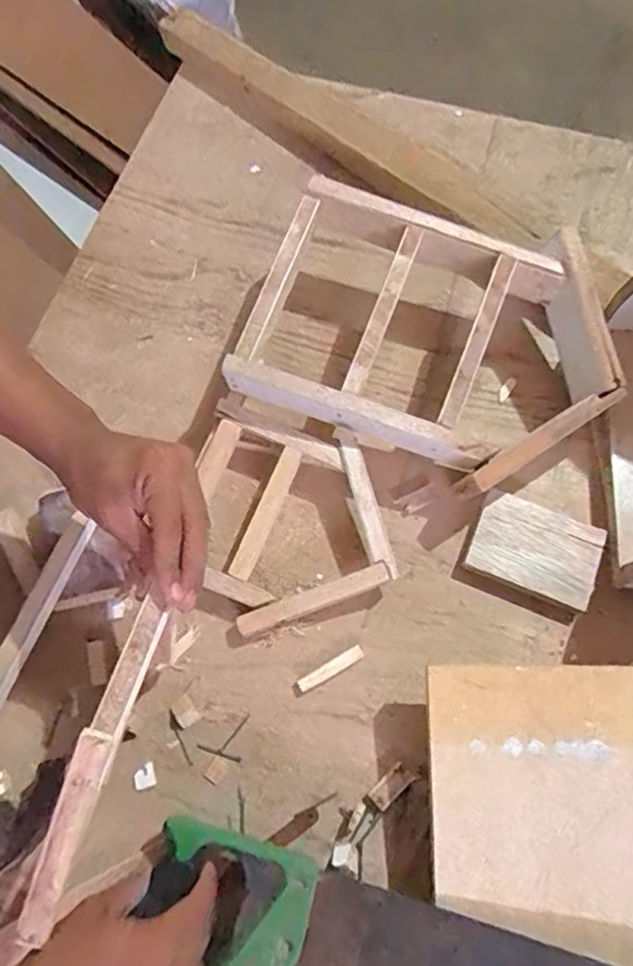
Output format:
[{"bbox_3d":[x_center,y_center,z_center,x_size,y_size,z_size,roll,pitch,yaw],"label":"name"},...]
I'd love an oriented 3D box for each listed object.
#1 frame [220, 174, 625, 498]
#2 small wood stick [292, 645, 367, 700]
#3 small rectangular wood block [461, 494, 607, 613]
[{"bbox_3d":[0.113,-0.137,0.587,0.344,0.103,0.258,18,71,8],"label":"frame"},{"bbox_3d":[0.010,0.167,0.532,0.069,0.006,0.014,-29,72,-9],"label":"small wood stick"},{"bbox_3d":[0.202,0.062,0.559,0.110,0.019,0.081,23,72,10],"label":"small rectangular wood block"}]

